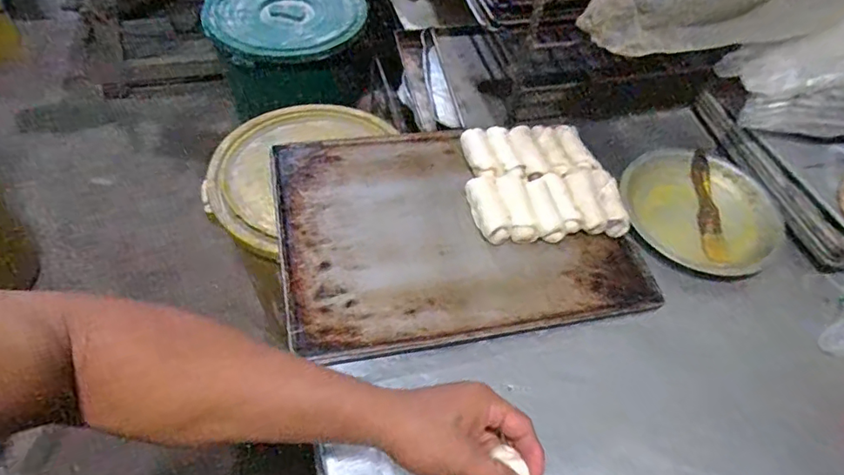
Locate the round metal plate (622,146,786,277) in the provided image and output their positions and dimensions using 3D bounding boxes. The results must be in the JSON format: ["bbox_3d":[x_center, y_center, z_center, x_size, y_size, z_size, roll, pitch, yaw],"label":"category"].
[{"bbox_3d":[0.390,-0.043,0.763,0.210,0.033,0.188,21,54,12],"label":"round metal plate"}]

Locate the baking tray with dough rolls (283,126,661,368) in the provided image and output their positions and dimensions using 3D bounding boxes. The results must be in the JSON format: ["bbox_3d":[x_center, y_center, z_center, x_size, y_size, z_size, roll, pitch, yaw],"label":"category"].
[{"bbox_3d":[0.046,-0.021,0.714,0.448,0.041,0.324,-8,54,-10],"label":"baking tray with dough rolls"}]

